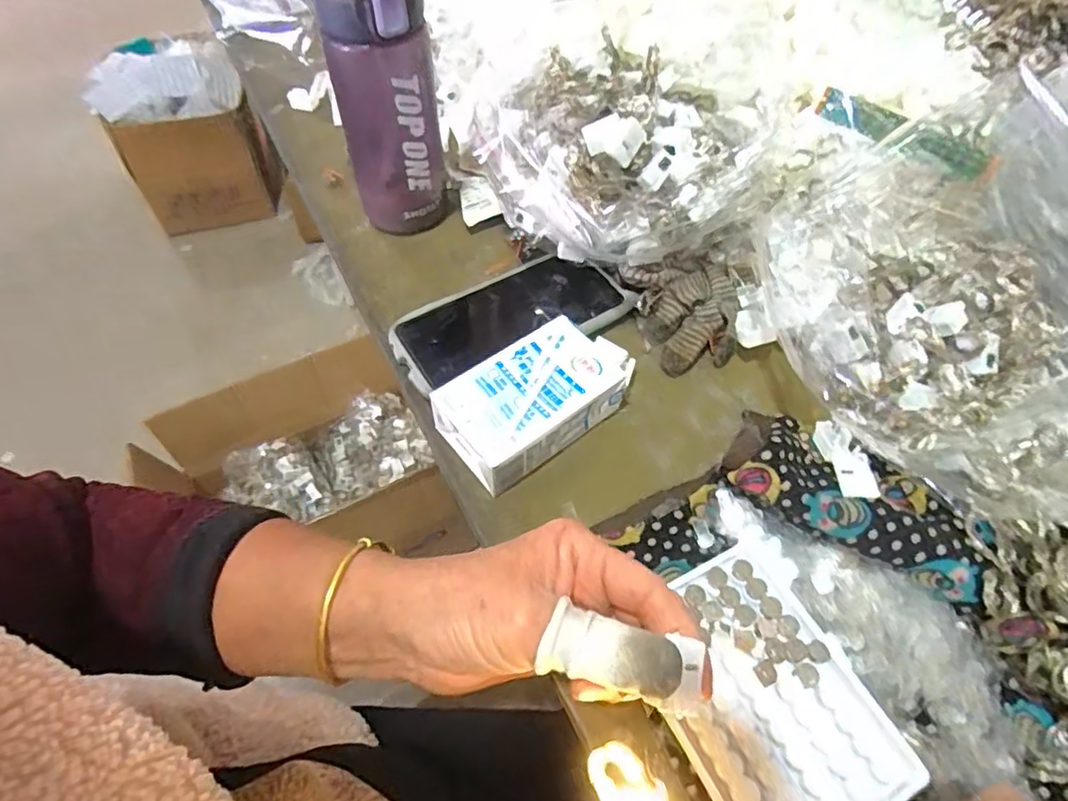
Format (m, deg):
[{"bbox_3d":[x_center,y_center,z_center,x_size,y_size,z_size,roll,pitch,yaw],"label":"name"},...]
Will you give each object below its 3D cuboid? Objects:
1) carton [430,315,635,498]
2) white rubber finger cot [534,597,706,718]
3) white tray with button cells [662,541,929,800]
[{"bbox_3d":[0.007,-0.003,0.381,0.132,0.040,0.068,-31,63,-21],"label":"carton"},{"bbox_3d":[0.035,0.097,0.222,0.061,0.019,0.025,12,60,11],"label":"white rubber finger cot"},{"bbox_3d":[0.113,0.147,0.294,0.094,0.013,0.128,-23,59,-16],"label":"white tray with button cells"}]

